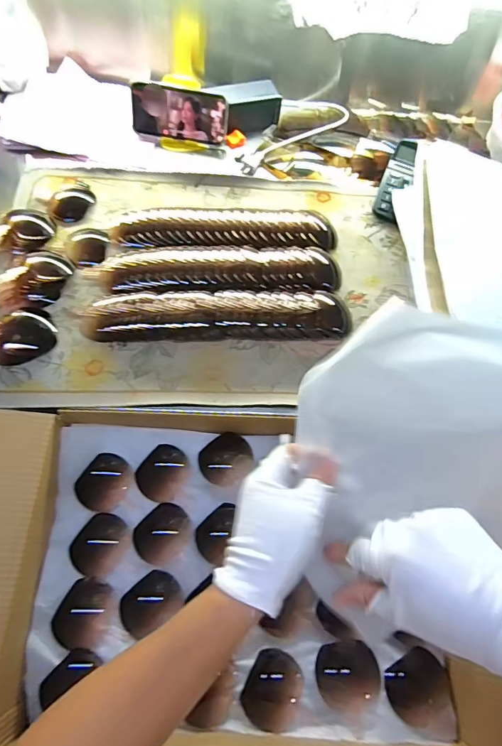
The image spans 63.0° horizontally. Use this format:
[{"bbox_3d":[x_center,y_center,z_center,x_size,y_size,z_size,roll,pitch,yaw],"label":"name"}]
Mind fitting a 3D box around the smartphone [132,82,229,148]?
[{"bbox_3d":[-0.113,-0.413,0.654,0.150,0.070,0.010,7,42,-3],"label":"smartphone"}]

